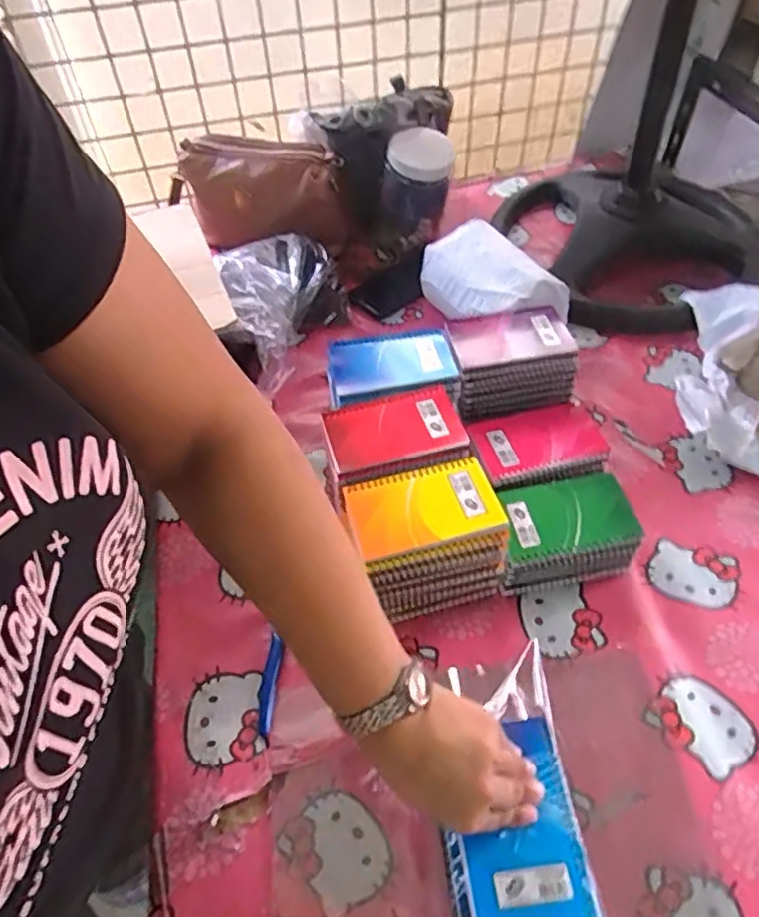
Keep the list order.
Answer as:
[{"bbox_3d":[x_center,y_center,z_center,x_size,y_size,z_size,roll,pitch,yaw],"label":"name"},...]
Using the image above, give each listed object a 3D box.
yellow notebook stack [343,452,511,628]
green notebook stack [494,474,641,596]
[{"bbox_3d":[0.042,0.081,0.608,0.134,0.108,0.098,-14,50,-8],"label":"yellow notebook stack"},{"bbox_3d":[0.182,0.073,0.641,0.131,0.057,0.099,-7,49,-3],"label":"green notebook stack"}]

